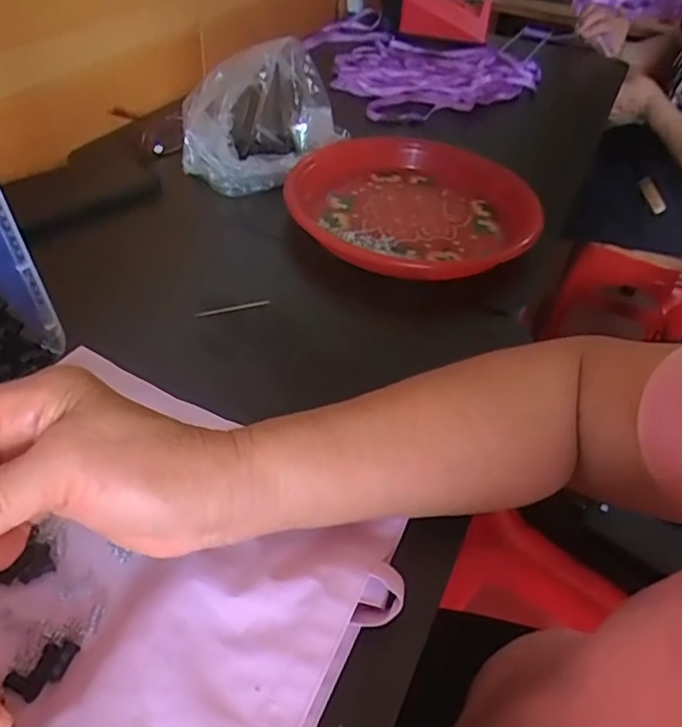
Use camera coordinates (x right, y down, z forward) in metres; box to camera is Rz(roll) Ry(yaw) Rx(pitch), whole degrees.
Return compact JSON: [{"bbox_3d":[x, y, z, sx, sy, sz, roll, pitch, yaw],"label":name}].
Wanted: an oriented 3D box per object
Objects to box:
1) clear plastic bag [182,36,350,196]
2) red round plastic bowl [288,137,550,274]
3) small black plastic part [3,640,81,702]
[{"bbox_3d":[-0.079,-0.242,0.583,0.079,0.109,0.163,32,50,24],"label":"clear plastic bag"},{"bbox_3d":[0.073,-0.153,0.567,0.211,0.045,0.217,3,44,-3],"label":"red round plastic bowl"},{"bbox_3d":[-0.135,0.138,0.271,0.017,0.004,0.030,36,51,27],"label":"small black plastic part"}]

